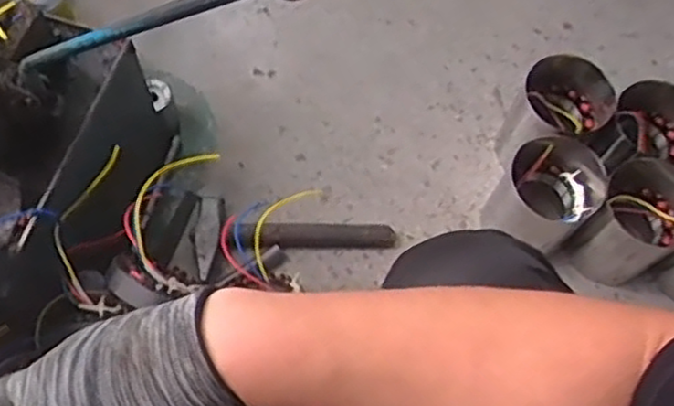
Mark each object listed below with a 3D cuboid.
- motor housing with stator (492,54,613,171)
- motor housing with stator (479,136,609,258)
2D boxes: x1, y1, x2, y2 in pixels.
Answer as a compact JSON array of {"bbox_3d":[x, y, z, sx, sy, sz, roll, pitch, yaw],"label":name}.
[{"bbox_3d":[0.310,-0.106,1.007,0.137,0.166,0.117,12,66,2],"label":"motor housing with stator"},{"bbox_3d":[0.280,-0.006,0.969,0.119,0.155,0.106,38,70,13],"label":"motor housing with stator"}]

